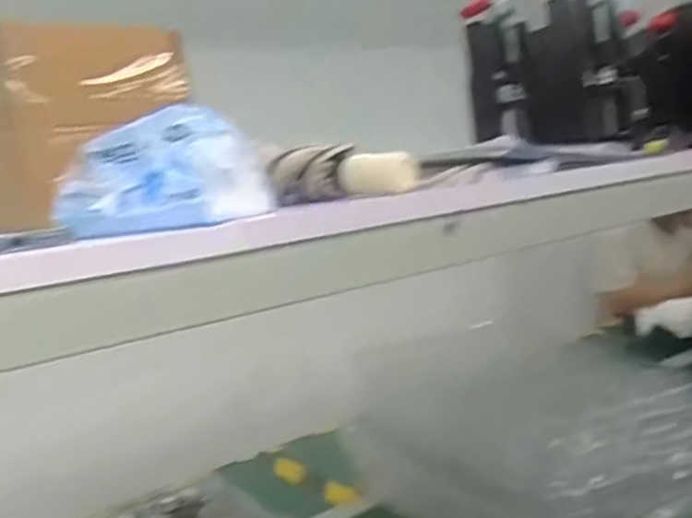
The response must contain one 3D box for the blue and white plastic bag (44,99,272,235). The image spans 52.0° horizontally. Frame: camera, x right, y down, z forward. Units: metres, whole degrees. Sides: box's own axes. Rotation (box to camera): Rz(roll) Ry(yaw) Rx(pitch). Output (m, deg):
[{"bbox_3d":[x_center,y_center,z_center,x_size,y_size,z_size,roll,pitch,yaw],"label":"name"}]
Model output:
[{"bbox_3d":[-0.134,-0.063,0.496,0.149,0.079,0.069,-7,6,-2],"label":"blue and white plastic bag"}]

